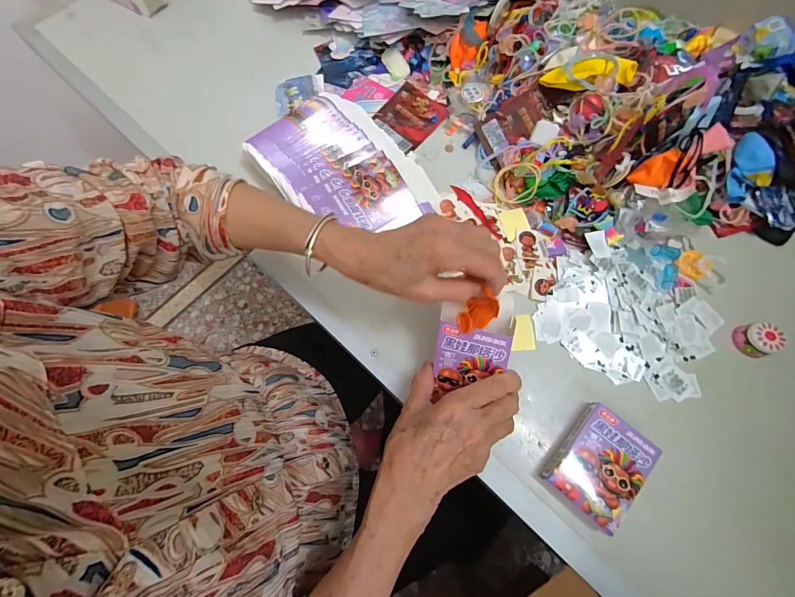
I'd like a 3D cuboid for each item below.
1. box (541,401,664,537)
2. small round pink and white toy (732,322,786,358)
[{"bbox_3d":[0.187,0.154,0.332,0.066,0.026,0.090,40,77,15],"label":"box"},{"bbox_3d":[0.372,0.042,0.365,0.029,0.022,0.033,-6,70,0],"label":"small round pink and white toy"}]

